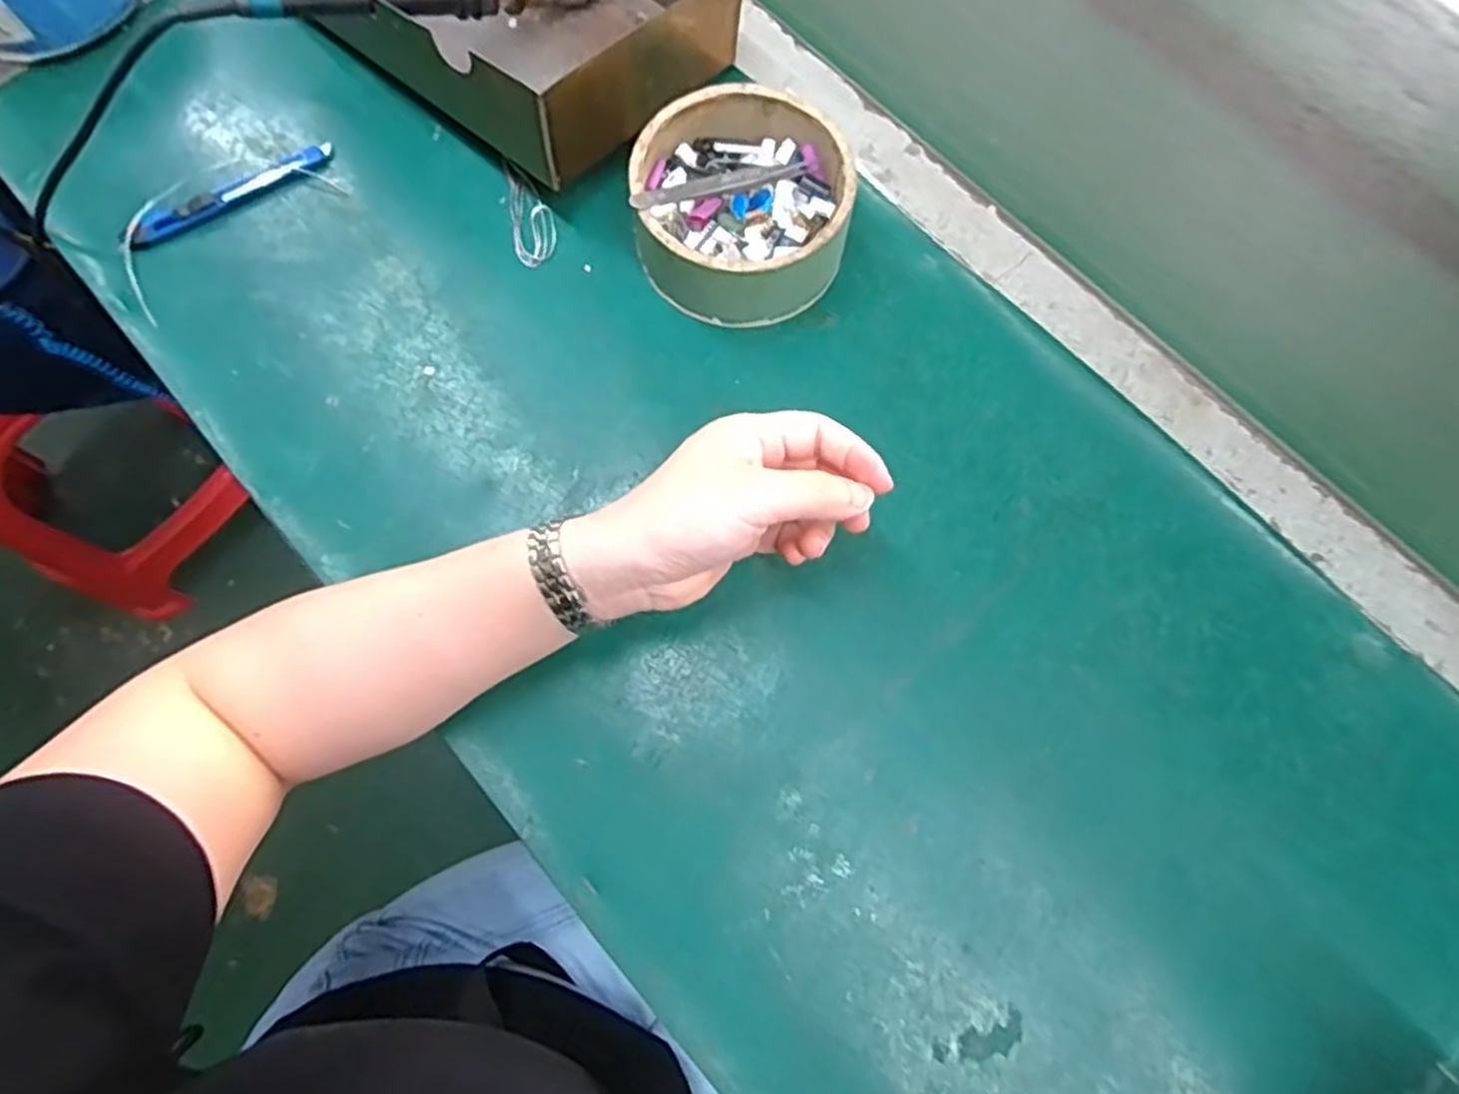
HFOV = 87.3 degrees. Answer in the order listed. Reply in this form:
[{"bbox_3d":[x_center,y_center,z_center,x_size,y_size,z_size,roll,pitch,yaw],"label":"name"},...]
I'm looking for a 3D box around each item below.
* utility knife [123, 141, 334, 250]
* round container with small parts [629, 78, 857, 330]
[{"bbox_3d":[-0.299,-0.212,0.458,0.127,0.008,0.017,-35,77,-10],"label":"utility knife"},{"bbox_3d":[0.006,-0.191,0.434,0.117,0.052,0.122,0,74,-1],"label":"round container with small parts"}]

